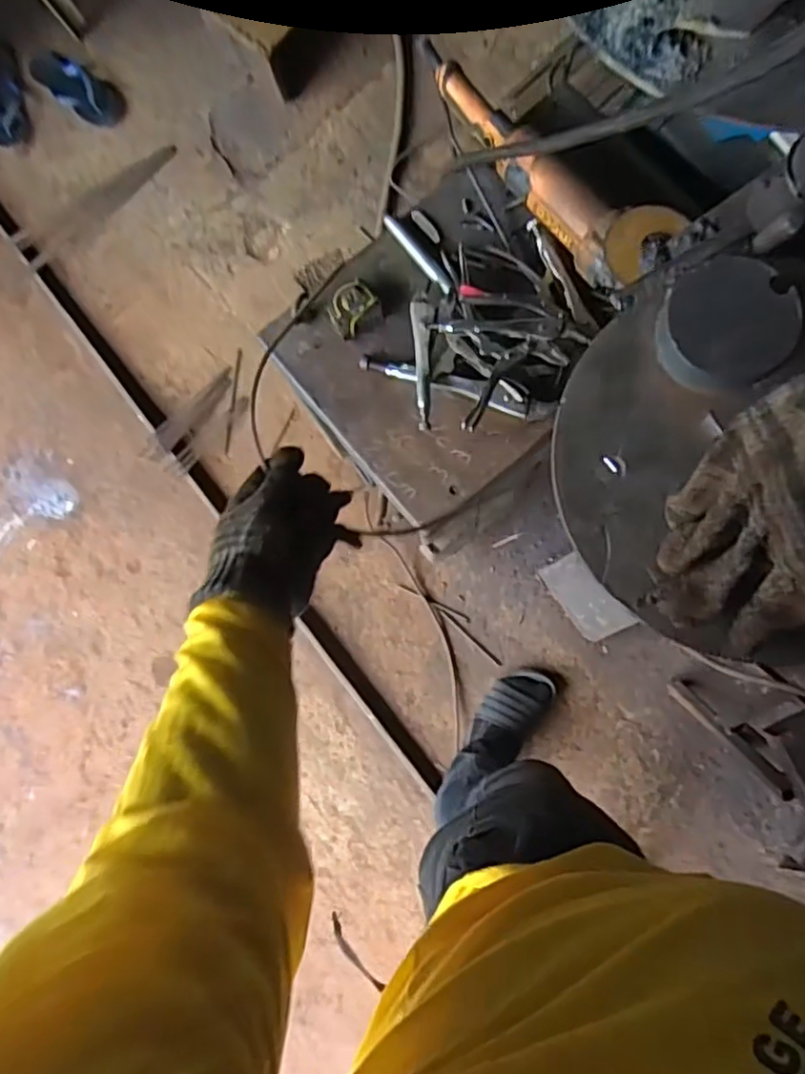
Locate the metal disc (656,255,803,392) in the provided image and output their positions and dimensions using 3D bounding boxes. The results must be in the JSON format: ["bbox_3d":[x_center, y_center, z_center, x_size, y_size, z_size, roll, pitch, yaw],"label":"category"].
[{"bbox_3d":[0.187,-0.121,0.380,0.073,0.035,0.070,-1,84,6],"label":"metal disc"}]

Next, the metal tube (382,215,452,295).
[{"bbox_3d":[0.019,-0.337,0.770,0.016,0.011,0.124,-38,82,1],"label":"metal tube"}]

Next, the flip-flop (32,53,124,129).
[{"bbox_3d":[-0.710,-0.983,1.414,0.218,0.036,0.091,35,89,8],"label":"flip-flop"}]

